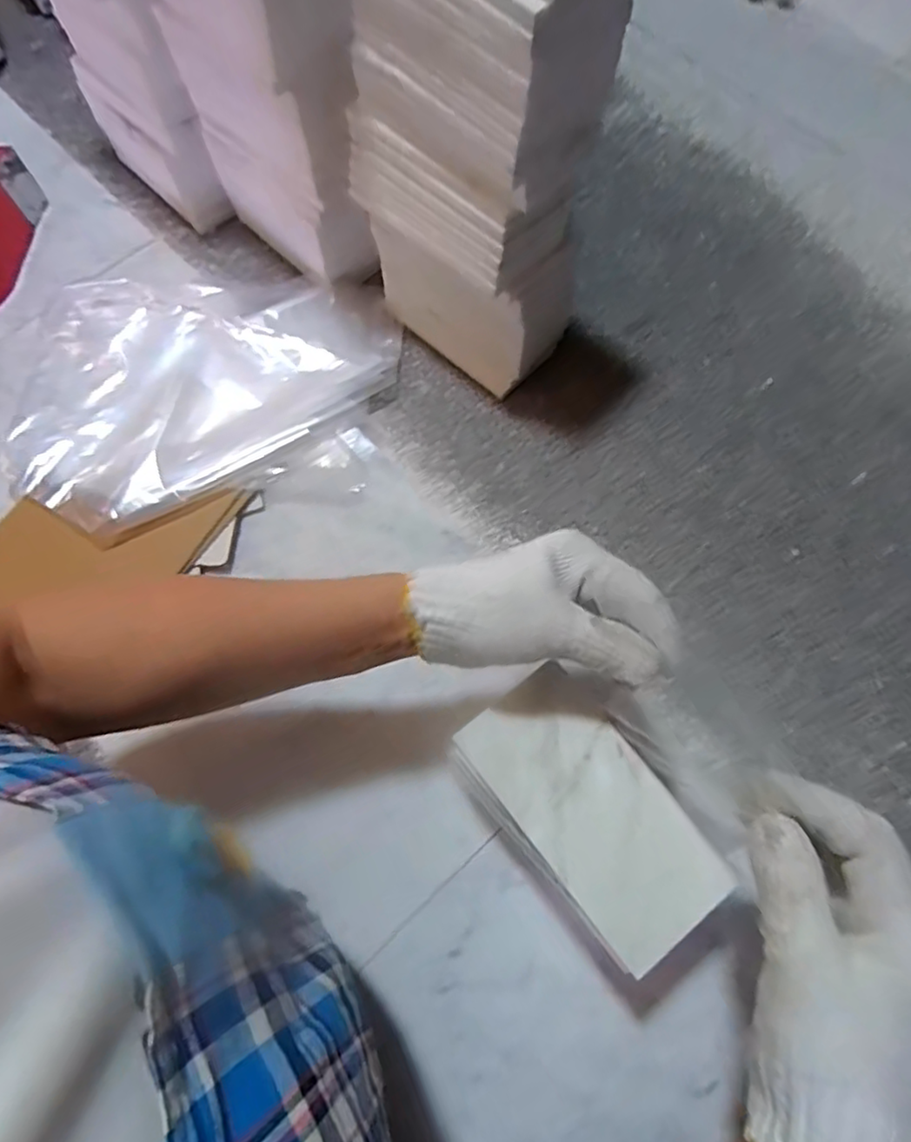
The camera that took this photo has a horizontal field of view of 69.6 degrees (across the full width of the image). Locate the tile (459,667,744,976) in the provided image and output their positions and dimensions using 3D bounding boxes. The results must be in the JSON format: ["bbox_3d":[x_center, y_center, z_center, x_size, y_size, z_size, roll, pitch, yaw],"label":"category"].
[{"bbox_3d":[0.072,0.128,0.352,0.079,0.008,0.146,-38,73,-13],"label":"tile"}]

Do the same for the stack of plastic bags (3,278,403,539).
[{"bbox_3d":[-0.207,-0.173,0.551,0.329,0.035,0.212,-31,72,-11],"label":"stack of plastic bags"}]

